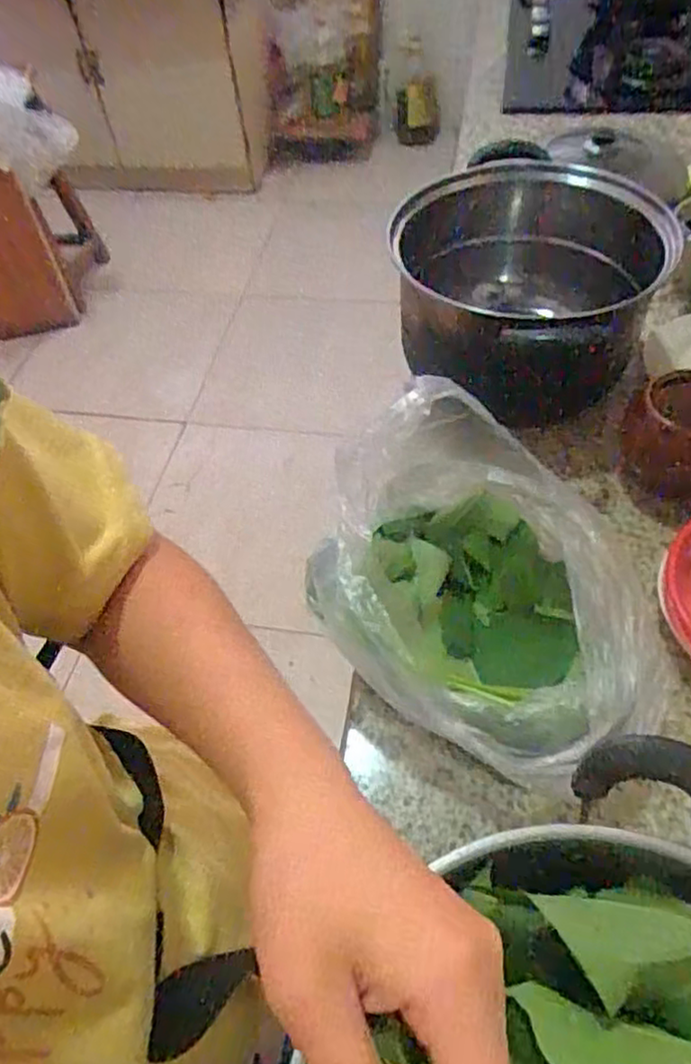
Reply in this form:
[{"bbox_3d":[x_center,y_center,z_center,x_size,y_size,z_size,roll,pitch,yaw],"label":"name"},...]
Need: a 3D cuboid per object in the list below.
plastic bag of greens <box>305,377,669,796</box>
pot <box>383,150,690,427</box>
[{"bbox_3d":[0.114,0.027,0.507,0.222,0.180,0.262,-34,58,-19],"label":"plastic bag of greens"},{"bbox_3d":[0.193,-0.269,0.737,0.242,0.166,0.243,-3,54,3],"label":"pot"}]

